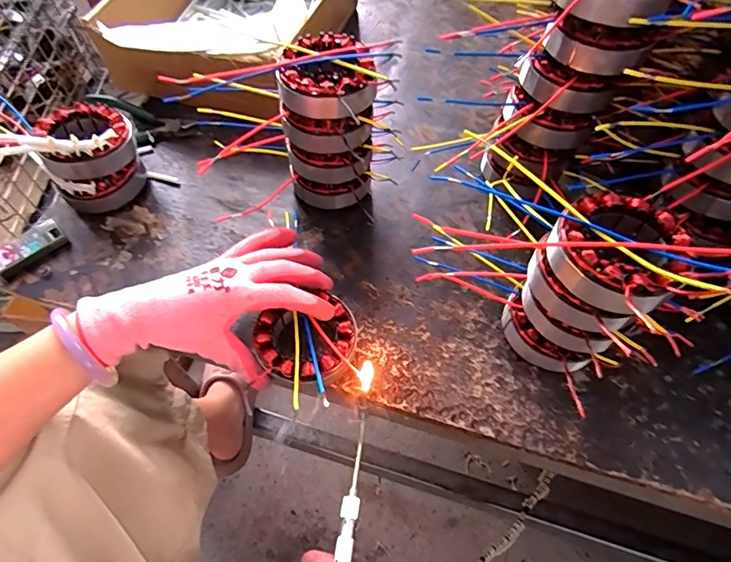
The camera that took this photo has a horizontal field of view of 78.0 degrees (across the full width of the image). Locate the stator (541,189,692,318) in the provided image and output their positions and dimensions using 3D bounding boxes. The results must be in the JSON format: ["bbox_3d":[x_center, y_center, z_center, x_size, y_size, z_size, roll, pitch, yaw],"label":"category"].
[{"bbox_3d":[0.175,-0.023,0.309,0.081,0.042,0.081,0,59,0],"label":"stator"}]

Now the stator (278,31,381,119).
[{"bbox_3d":[-0.034,-0.183,0.399,0.083,0.038,0.083,-4,59,-2],"label":"stator"}]

